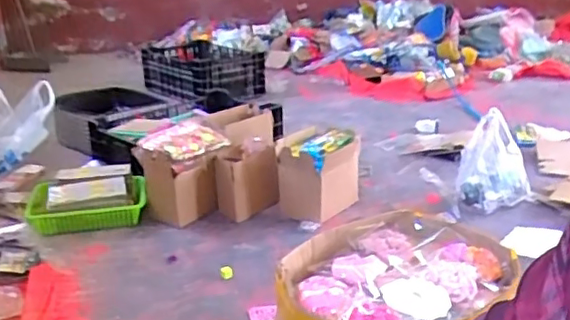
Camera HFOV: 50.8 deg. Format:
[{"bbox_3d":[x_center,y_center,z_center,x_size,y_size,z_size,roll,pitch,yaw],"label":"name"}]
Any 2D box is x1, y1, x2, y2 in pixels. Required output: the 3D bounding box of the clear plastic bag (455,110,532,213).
[{"bbox_3d":[0.645,0.003,1.829,0.214,0.236,0.154,6,22,18],"label":"clear plastic bag"}]

